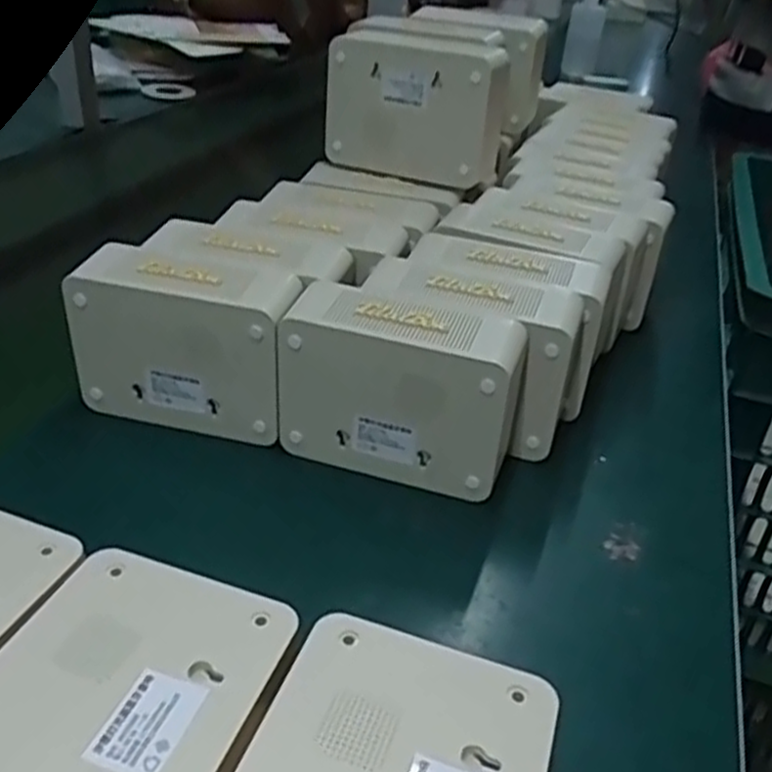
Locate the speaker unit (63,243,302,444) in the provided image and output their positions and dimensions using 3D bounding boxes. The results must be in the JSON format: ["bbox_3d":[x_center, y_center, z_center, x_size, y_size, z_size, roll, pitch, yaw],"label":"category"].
[{"bbox_3d":[-0.130,-0.029,0.513,0.140,0.104,0.057,9,33,7],"label":"speaker unit"}]

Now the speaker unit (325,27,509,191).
[{"bbox_3d":[0.028,-0.231,0.657,0.149,0.115,0.064,18,35,20],"label":"speaker unit"}]

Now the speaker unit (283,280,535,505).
[{"bbox_3d":[0.007,0.002,0.485,0.141,0.106,0.054,14,33,14],"label":"speaker unit"}]

